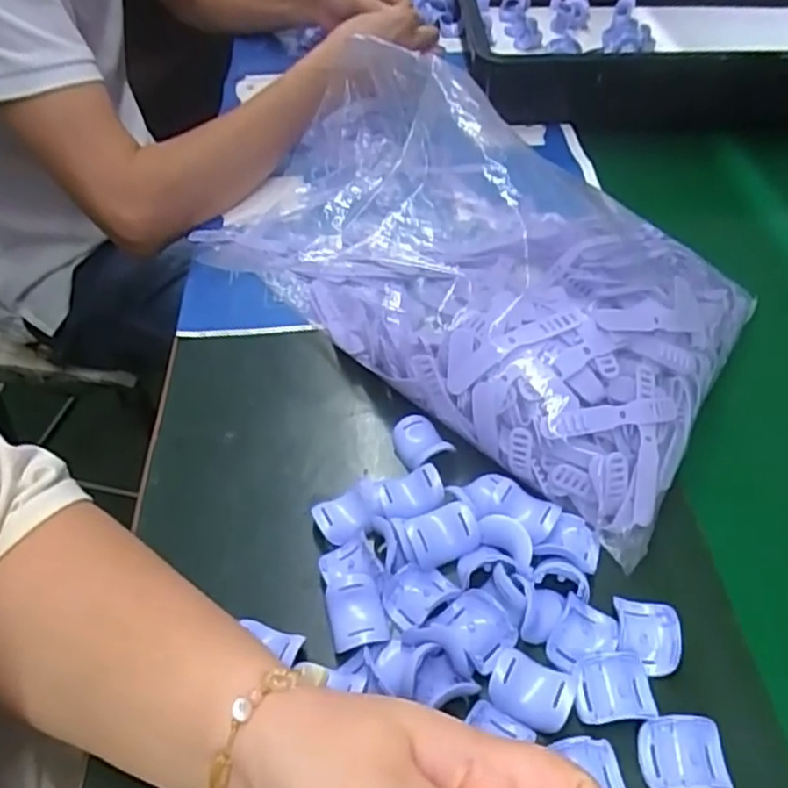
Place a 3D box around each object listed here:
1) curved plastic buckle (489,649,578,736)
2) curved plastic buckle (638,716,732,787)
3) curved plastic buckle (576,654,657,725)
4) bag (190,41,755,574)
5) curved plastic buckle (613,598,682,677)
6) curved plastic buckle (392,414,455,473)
[{"bbox_3d":[0.067,0.142,0.337,0.038,0.010,0.031,24,52,21],"label":"curved plastic buckle"},{"bbox_3d":[0.133,0.167,0.319,0.038,0.016,0.030,-1,47,-2],"label":"curved plastic buckle"},{"bbox_3d":[0.108,0.144,0.339,0.040,0.011,0.032,-2,47,-2],"label":"curved plastic buckle"},{"bbox_3d":[0.076,-0.118,0.497,0.392,0.134,0.268,35,56,28],"label":"bag"},{"bbox_3d":[0.129,0.123,0.356,0.031,0.014,0.036,7,47,6],"label":"curved plastic buckle"},{"bbox_3d":[0.015,0.031,0.440,0.027,0.021,0.039,-24,52,-21],"label":"curved plastic buckle"}]

